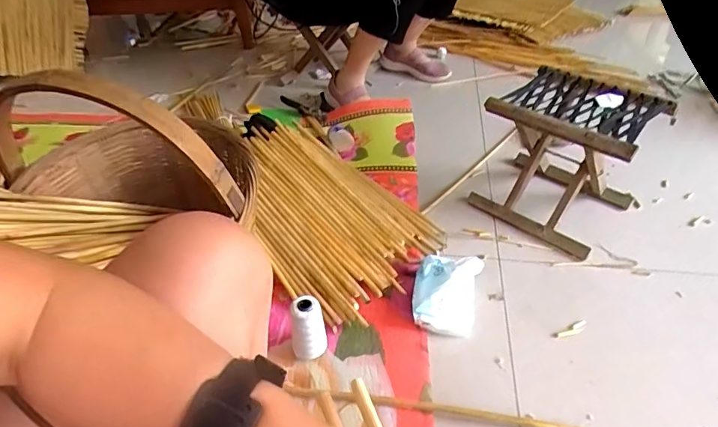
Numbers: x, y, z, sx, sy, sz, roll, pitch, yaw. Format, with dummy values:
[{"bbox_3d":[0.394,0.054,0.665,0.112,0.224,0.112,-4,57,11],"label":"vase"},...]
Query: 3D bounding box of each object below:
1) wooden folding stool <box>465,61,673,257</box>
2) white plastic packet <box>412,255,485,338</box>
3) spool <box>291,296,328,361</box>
[{"bbox_3d":[0.424,-0.118,0.978,0.267,0.261,0.243,32,51,33],"label":"wooden folding stool"},{"bbox_3d":[0.154,0.145,0.838,0.113,0.064,0.136,7,42,11],"label":"white plastic packet"},{"bbox_3d":[-0.079,0.189,0.756,0.049,0.119,0.046,-1,41,1],"label":"spool"}]

